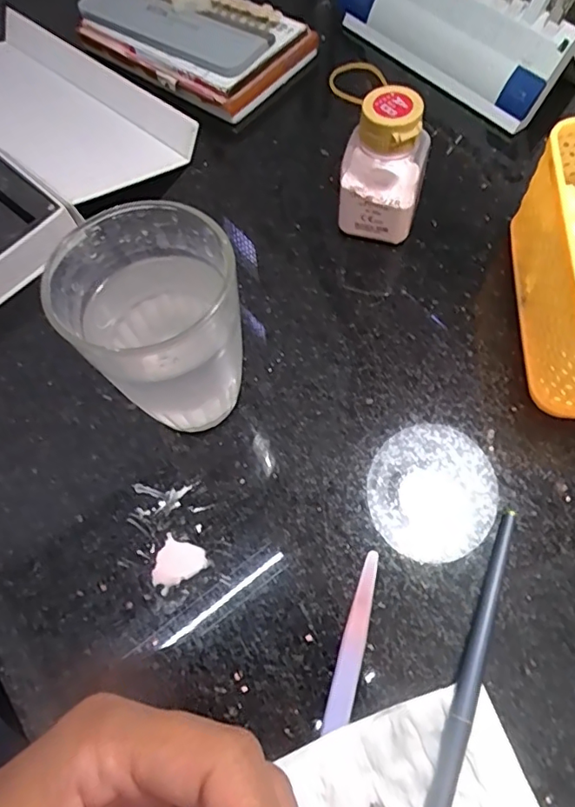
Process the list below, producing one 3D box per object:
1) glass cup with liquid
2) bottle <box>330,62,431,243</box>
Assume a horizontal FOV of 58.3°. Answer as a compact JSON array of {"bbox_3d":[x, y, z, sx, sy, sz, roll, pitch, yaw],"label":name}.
[{"bbox_3d":[-0.051,-0.026,0.222,0.066,0.094,0.064,-2,65,3],"label":"glass cup with liquid"},{"bbox_3d":[0.048,-0.126,0.271,0.046,0.081,0.034,15,66,10],"label":"bottle"}]

